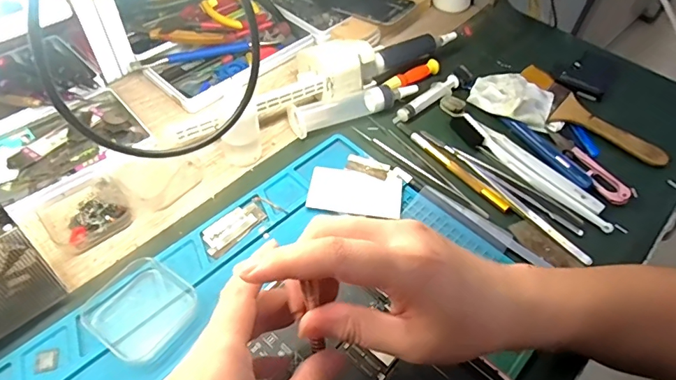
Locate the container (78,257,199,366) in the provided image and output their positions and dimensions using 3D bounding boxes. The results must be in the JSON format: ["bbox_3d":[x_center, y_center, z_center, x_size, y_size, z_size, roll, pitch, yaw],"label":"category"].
[{"bbox_3d":[-0.139,0.083,0.327,0.066,0.016,0.063,30,56,19],"label":"container"}]

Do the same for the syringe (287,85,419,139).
[{"bbox_3d":[0.019,-0.089,0.470,0.136,0.024,0.033,-19,55,-18],"label":"syringe"}]

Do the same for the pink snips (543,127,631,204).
[{"bbox_3d":[0.237,-0.027,0.442,0.022,0.008,0.100,-19,55,-18],"label":"pink snips"}]

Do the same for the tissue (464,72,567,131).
[{"bbox_3d":[0.191,-0.099,0.488,0.095,0.021,0.060,19,53,12],"label":"tissue"}]

